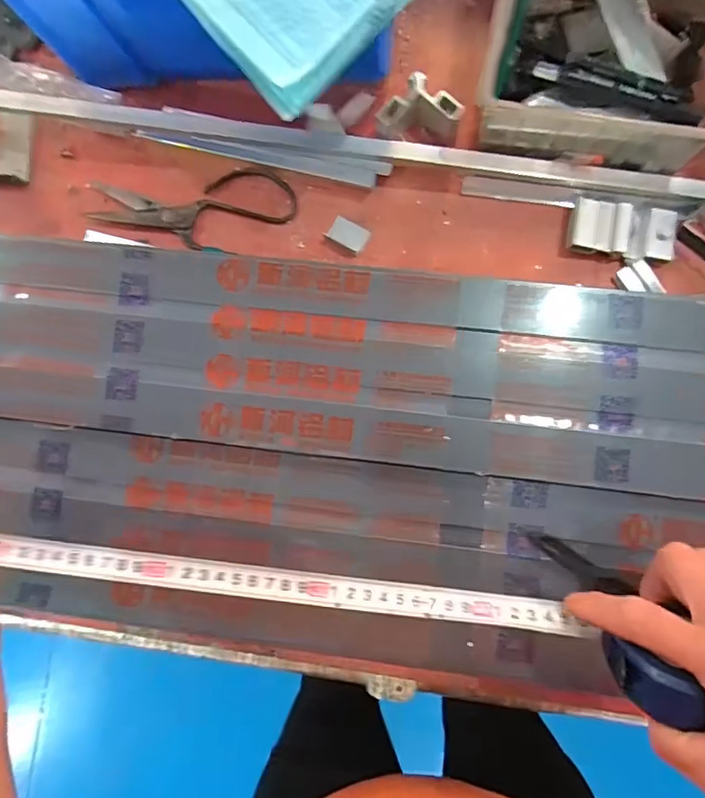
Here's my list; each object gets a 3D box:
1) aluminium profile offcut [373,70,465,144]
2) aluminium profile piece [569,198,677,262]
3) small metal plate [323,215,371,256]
[{"bbox_3d":[0.058,-0.246,0.445,0.068,0.032,0.044,7,87,6],"label":"aluminium profile offcut"},{"bbox_3d":[0.225,-0.141,0.435,0.082,0.015,0.041,8,87,6],"label":"aluminium profile piece"},{"bbox_3d":[-0.004,-0.148,0.466,0.035,0.004,0.026,32,90,6],"label":"small metal plate"}]

